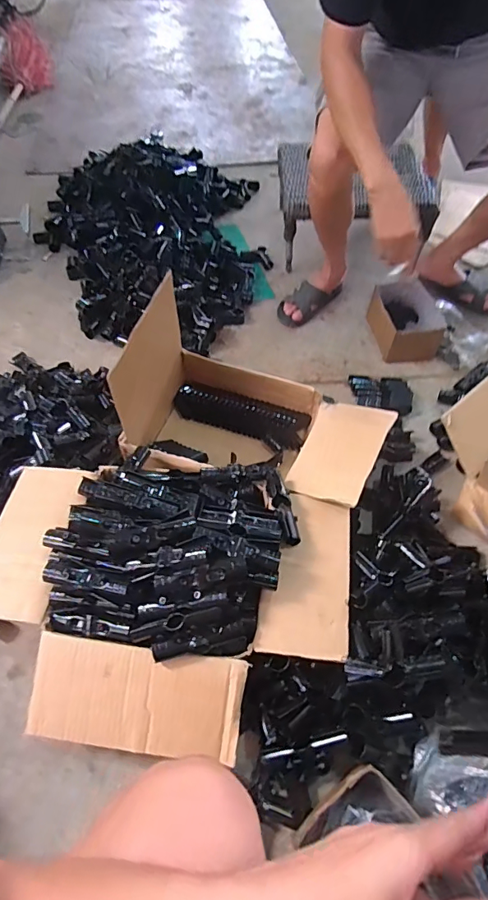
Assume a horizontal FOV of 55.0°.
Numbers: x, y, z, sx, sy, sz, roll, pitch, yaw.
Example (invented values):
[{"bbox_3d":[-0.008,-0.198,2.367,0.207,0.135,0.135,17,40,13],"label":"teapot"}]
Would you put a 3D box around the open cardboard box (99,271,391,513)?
[{"bbox_3d":[0.031,-0.073,0.886,0.452,0.329,0.306,18,57,12],"label":"open cardboard box"}]

